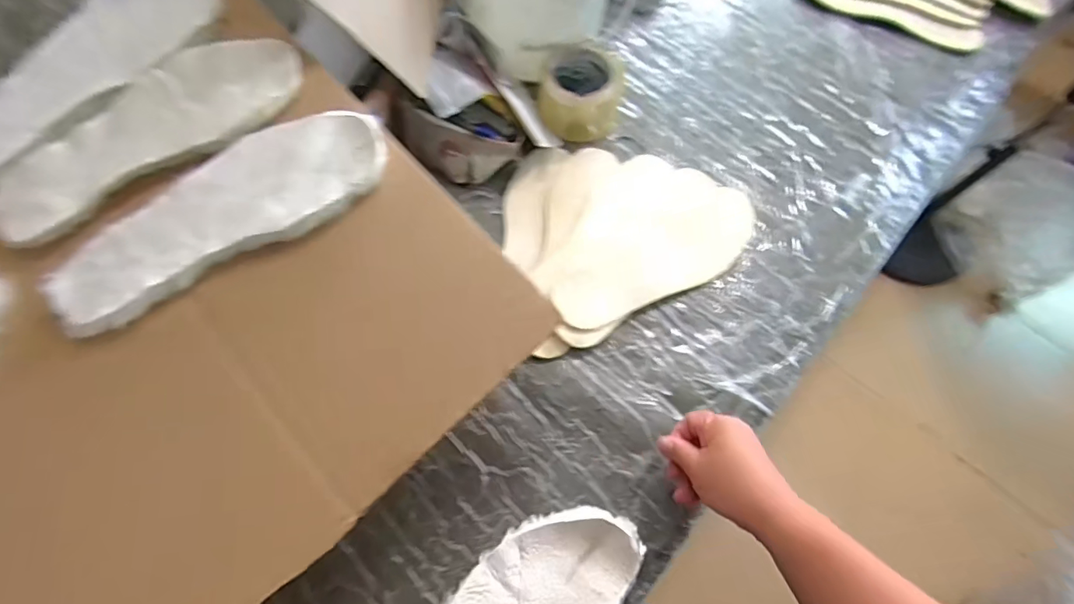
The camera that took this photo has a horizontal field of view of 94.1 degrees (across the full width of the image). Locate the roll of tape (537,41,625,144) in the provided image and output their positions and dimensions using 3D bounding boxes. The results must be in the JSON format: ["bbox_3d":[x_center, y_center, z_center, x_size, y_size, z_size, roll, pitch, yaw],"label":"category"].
[{"bbox_3d":[0.054,-0.257,0.623,0.103,0.089,0.083,6,66,2],"label":"roll of tape"}]

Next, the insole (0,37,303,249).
[{"bbox_3d":[-0.338,-0.147,0.432,0.276,0.015,0.103,-37,80,-9],"label":"insole"}]

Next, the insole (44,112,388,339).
[{"bbox_3d":[-0.260,-0.077,0.415,0.281,0.016,0.098,-29,76,-6],"label":"insole"}]

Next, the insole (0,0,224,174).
[{"bbox_3d":[-0.409,-0.208,0.444,0.276,0.013,0.094,-44,84,-10],"label":"insole"}]

